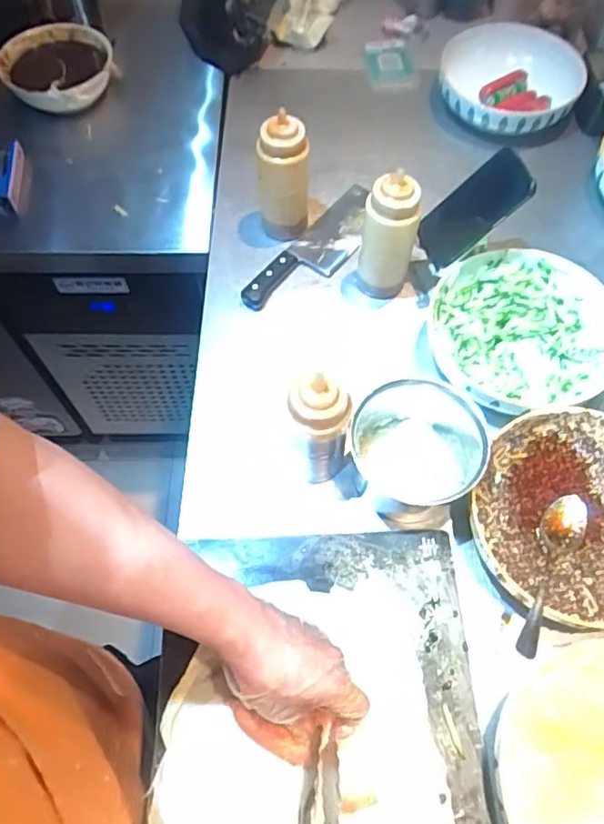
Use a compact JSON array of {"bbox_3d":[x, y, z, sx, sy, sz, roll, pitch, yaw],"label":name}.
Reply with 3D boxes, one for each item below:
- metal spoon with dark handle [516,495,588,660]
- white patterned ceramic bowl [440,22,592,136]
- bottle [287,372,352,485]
[{"bbox_3d":[0.243,0.155,0.588,0.039,0.019,0.189,27,50,15],"label":"metal spoon with dark handle"},{"bbox_3d":[0.325,-0.516,0.965,0.219,0.089,0.200,0,61,1],"label":"white patterned ceramic bowl"},{"bbox_3d":[0.017,0.021,0.620,0.061,0.173,0.051,5,61,3],"label":"bottle"}]

